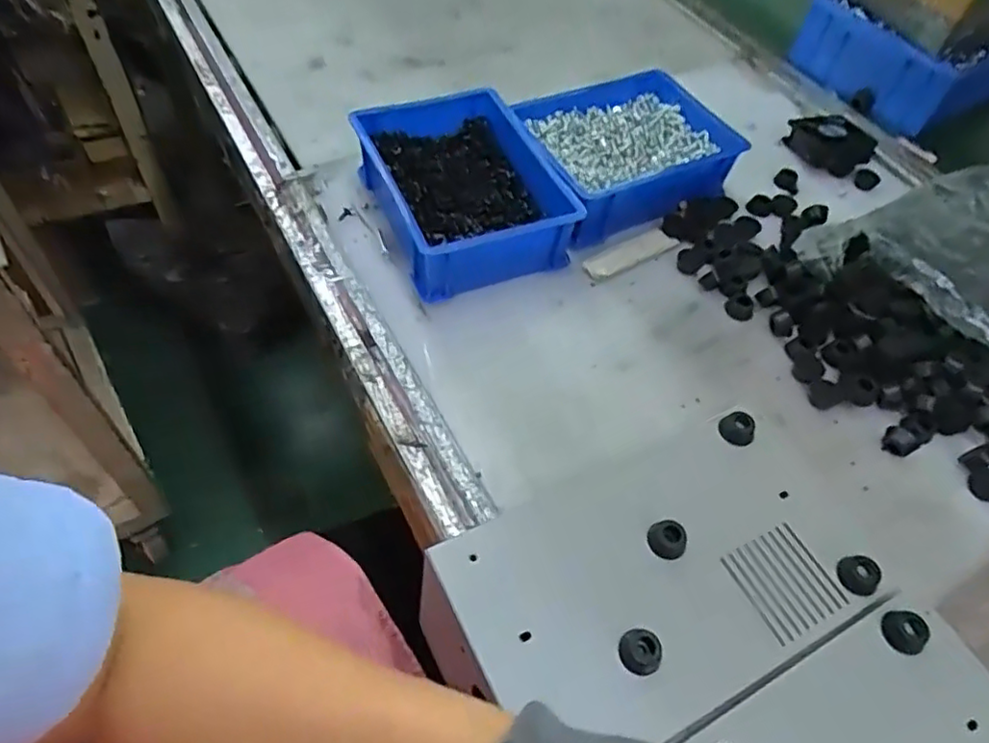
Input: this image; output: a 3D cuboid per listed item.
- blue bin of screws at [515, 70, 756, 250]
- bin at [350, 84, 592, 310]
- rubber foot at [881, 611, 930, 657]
[{"bbox_3d":[0.121,-0.214,0.631,0.207,0.061,0.153,-25,60,-22],"label":"blue bin of screws"},{"bbox_3d":[-0.029,-0.164,0.576,0.151,0.066,0.193,-17,57,-17],"label":"bin"},{"bbox_3d":[0.248,0.158,0.387,0.021,0.017,0.023,3,54,-4],"label":"rubber foot"}]

